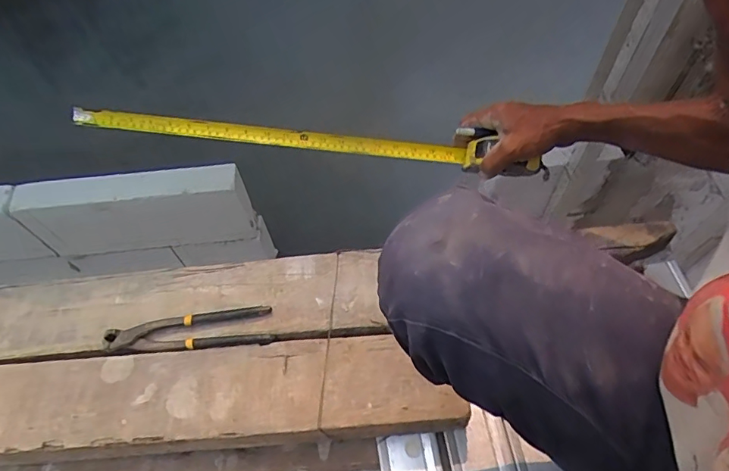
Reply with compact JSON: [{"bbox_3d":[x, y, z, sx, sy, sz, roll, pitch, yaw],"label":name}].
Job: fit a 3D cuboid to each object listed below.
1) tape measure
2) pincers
[{"bbox_3d":[-0.082,-0.126,0.646,0.603,0.060,0.049,6,59,2],"label":"tape measure"},{"bbox_3d":[-0.235,0.125,0.646,0.222,0.017,0.053,-3,58,1],"label":"pincers"}]

